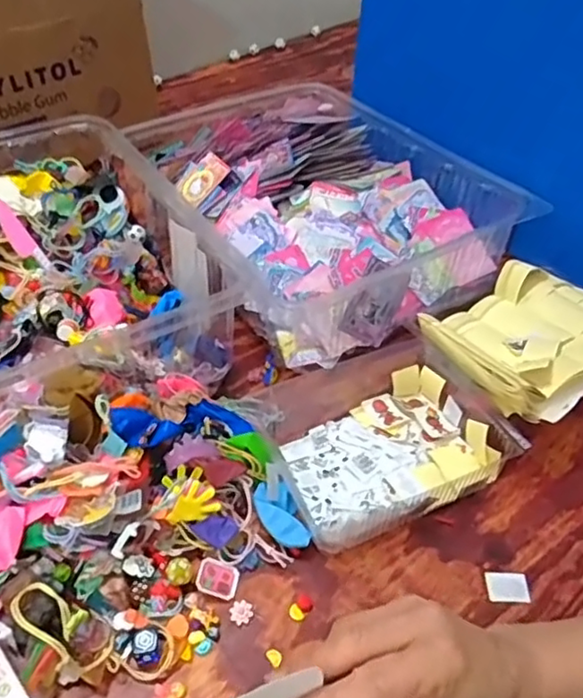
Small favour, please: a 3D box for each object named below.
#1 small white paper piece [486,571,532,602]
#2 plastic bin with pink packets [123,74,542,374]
[{"bbox_3d":[0.176,0.193,0.505,0.033,0.004,0.024,1,45,2],"label":"small white paper piece"},{"bbox_3d":[0.027,-0.185,0.792,0.358,0.114,0.452,-25,50,-22],"label":"plastic bin with pink packets"}]

